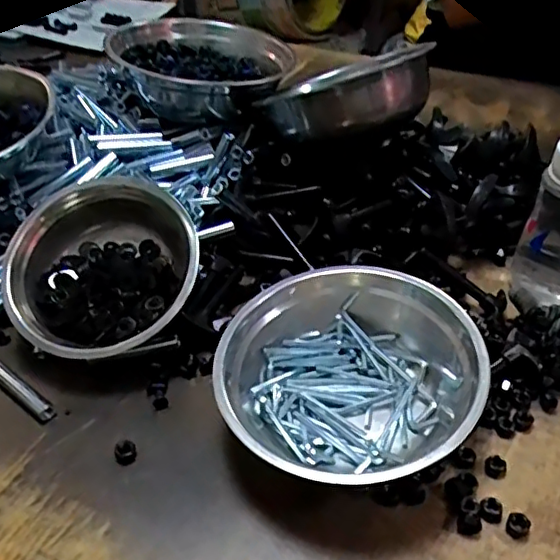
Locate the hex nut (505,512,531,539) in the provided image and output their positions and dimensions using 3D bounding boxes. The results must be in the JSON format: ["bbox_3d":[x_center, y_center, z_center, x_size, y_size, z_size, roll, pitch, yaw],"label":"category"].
[{"bbox_3d":[0.176,0.182,0.442,0.016,0.010,0.016,22,46,27],"label":"hex nut"}]

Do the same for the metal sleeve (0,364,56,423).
[{"bbox_3d":[-0.241,0.100,0.552,0.095,0.012,0.014,27,48,31],"label":"metal sleeve"}]

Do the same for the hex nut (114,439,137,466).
[{"bbox_3d":[-0.129,0.144,0.500,0.018,0.005,0.021,-13,41,-11],"label":"hex nut"}]

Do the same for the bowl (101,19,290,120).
[{"bbox_3d":[-0.108,-0.299,0.826,0.209,0.076,0.209,-1,43,1],"label":"bowl"}]

